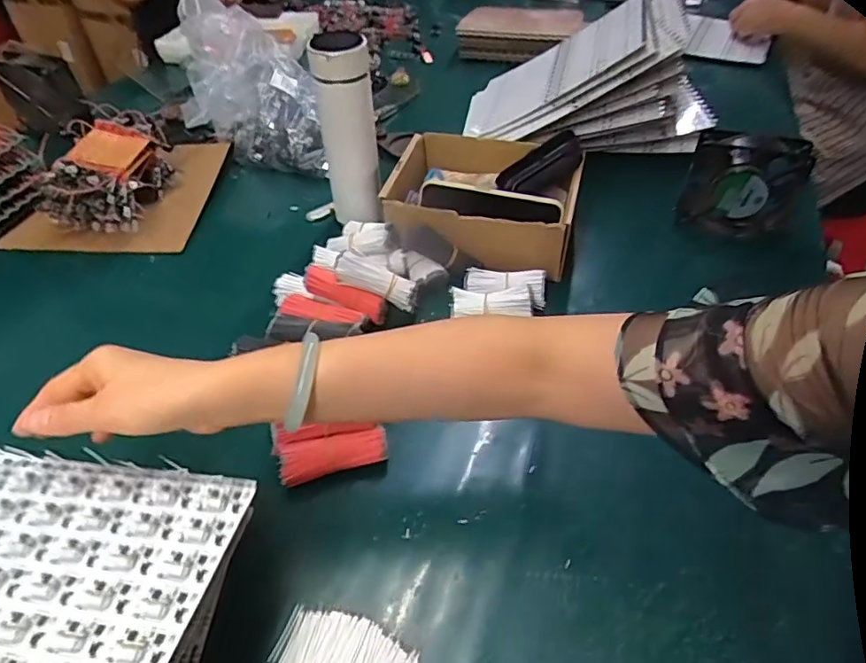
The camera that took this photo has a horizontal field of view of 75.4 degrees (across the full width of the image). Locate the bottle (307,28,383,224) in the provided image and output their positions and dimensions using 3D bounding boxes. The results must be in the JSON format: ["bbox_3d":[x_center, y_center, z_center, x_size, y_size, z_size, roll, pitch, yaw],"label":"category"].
[{"bbox_3d":[-0.099,-0.225,0.660,0.065,0.229,0.059,-10,47,-11],"label":"bottle"}]

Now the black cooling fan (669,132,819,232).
[{"bbox_3d":[0.366,-0.176,0.665,0.118,0.112,0.030,19,48,19],"label":"black cooling fan"}]

